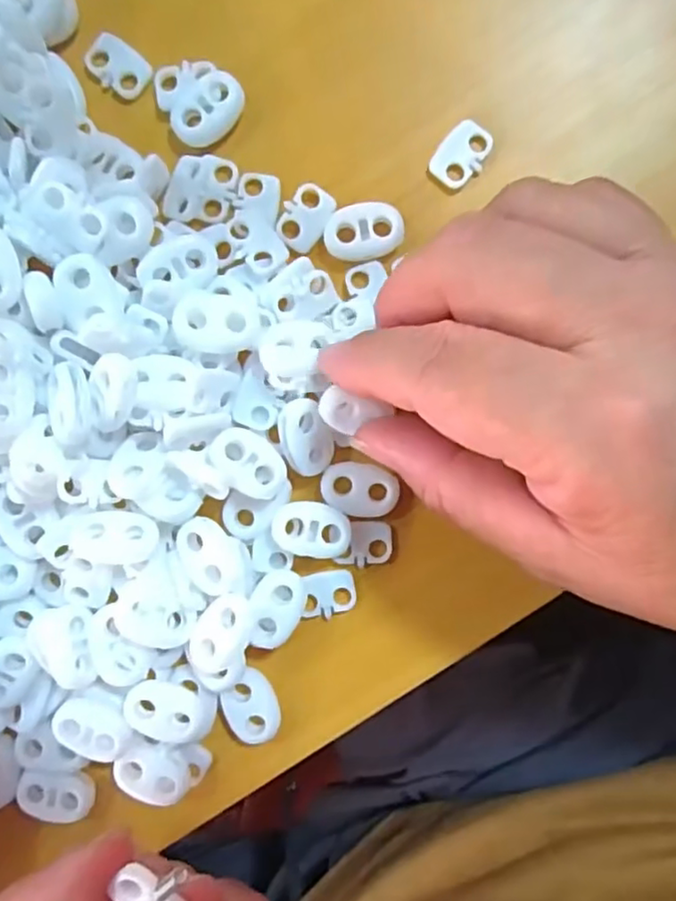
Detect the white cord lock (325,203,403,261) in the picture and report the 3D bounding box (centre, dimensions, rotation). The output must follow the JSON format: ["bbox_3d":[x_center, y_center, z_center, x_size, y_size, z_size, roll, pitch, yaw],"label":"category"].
[{"bbox_3d":[0.007,-0.061,0.178,0.021,0.004,0.016,-8,91,1],"label":"white cord lock"}]

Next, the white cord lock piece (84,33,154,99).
[{"bbox_3d":[-0.062,-0.108,0.181,0.018,0.004,0.013,37,92,0],"label":"white cord lock piece"}]

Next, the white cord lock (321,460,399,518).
[{"bbox_3d":[0.006,0.011,0.181,0.022,0.004,0.014,6,91,1],"label":"white cord lock"}]

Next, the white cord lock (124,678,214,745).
[{"bbox_3d":[-0.047,0.073,0.178,0.024,0.005,0.015,6,91,1],"label":"white cord lock"}]

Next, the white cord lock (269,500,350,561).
[{"bbox_3d":[-0.007,0.022,0.180,0.022,0.006,0.015,10,91,0],"label":"white cord lock"}]

